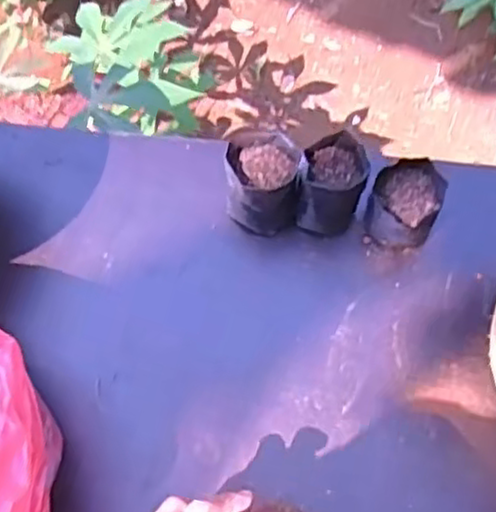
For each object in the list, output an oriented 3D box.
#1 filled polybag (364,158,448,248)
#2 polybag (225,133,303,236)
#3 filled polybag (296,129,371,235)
[{"bbox_3d":[0.137,-0.038,0.651,0.060,0.076,0.072,13,67,2],"label":"filled polybag"},{"bbox_3d":[0.013,-0.067,0.645,0.062,0.078,0.068,-2,68,-4],"label":"polybag"},{"bbox_3d":[0.076,-0.064,0.649,0.053,0.077,0.065,13,67,2],"label":"filled polybag"}]

